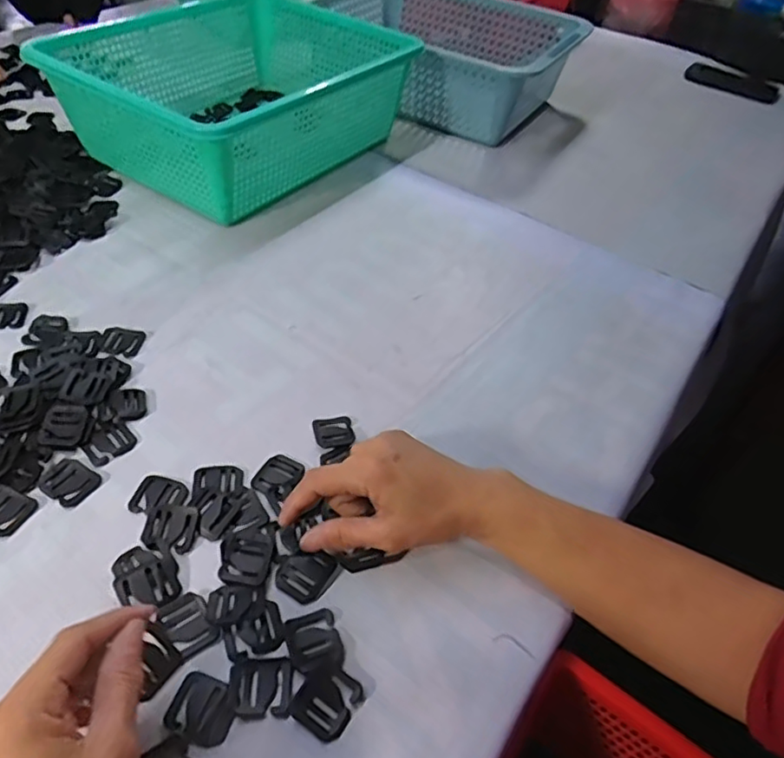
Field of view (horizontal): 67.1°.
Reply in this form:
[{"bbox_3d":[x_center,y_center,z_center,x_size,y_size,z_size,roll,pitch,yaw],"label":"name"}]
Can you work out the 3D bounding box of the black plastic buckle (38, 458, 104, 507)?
[{"bbox_3d":[-0.229,0.073,0.420,0.037,0.004,0.030,26,49,18],"label":"black plastic buckle"}]

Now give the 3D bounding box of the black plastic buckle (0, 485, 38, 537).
[{"bbox_3d":[-0.263,0.088,0.400,0.035,0.004,0.030,18,47,12],"label":"black plastic buckle"}]

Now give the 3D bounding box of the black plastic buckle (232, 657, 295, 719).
[{"bbox_3d":[-0.073,0.174,0.335,0.034,0.004,0.031,1,46,-5],"label":"black plastic buckle"}]

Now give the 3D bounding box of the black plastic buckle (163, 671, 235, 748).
[{"bbox_3d":[-0.104,0.181,0.325,0.035,0.004,0.031,16,47,10],"label":"black plastic buckle"}]

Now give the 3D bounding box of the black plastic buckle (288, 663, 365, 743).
[{"bbox_3d":[-0.036,0.180,0.332,0.031,0.004,0.034,28,50,20],"label":"black plastic buckle"}]

